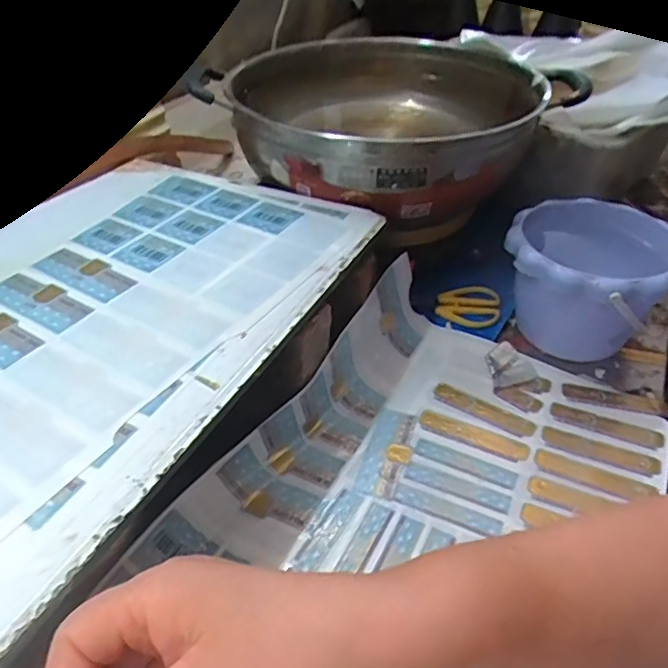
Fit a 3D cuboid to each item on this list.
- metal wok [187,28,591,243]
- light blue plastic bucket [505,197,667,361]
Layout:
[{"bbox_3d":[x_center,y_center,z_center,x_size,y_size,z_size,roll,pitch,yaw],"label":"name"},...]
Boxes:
[{"bbox_3d":[0.052,-0.225,0.622,0.289,0.112,0.300,-26,47,-25],"label":"metal wok"},{"bbox_3d":[0.239,-0.048,0.571,0.150,0.119,0.150,3,41,-2],"label":"light blue plastic bucket"}]

